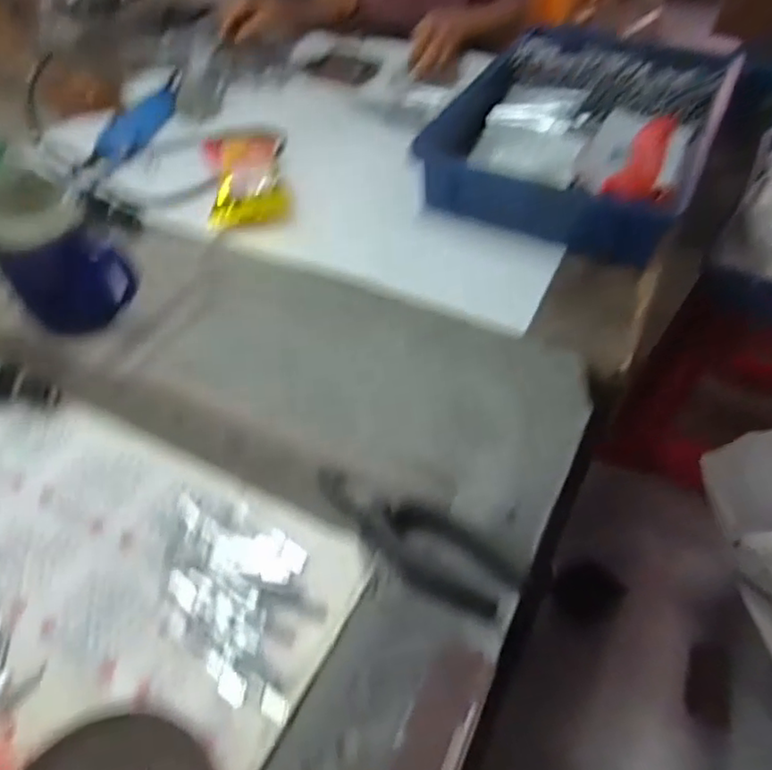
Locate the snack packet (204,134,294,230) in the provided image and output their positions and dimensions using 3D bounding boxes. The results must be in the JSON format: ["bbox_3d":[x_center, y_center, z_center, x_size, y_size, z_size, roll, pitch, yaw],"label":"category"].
[{"bbox_3d":[-0.161,-0.231,0.712,0.100,0.061,0.116,-8,47,-5],"label":"snack packet"}]

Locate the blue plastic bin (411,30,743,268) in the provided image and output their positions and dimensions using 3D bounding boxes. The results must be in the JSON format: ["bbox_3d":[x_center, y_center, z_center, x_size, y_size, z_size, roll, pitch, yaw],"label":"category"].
[{"bbox_3d":[0.257,-0.347,0.788,0.288,0.079,0.437,22,51,19],"label":"blue plastic bin"}]

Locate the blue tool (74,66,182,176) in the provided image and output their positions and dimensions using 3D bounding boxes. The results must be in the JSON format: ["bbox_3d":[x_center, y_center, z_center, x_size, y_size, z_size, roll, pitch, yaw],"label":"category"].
[{"bbox_3d":[-0.337,-0.360,0.848,0.062,0.025,0.270,9,48,8],"label":"blue tool"}]

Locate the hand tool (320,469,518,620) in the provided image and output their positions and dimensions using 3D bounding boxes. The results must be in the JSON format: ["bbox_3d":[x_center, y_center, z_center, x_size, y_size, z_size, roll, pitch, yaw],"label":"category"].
[{"bbox_3d":[0.017,0.100,0.432,0.153,0.012,0.058,31,56,28],"label":"hand tool"}]

